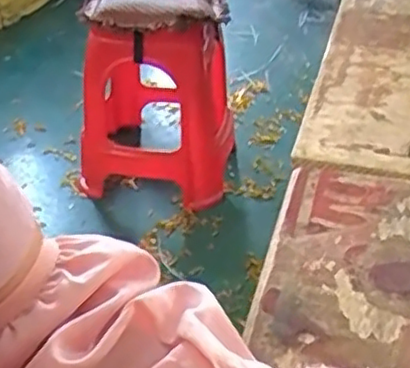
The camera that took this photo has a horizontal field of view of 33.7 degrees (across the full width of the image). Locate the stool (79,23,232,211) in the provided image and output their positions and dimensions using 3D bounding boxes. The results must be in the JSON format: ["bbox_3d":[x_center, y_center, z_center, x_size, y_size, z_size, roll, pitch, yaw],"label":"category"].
[{"bbox_3d":[-0.111,-0.249,1.802,0.347,0.468,0.421,2,34,2],"label":"stool"}]

